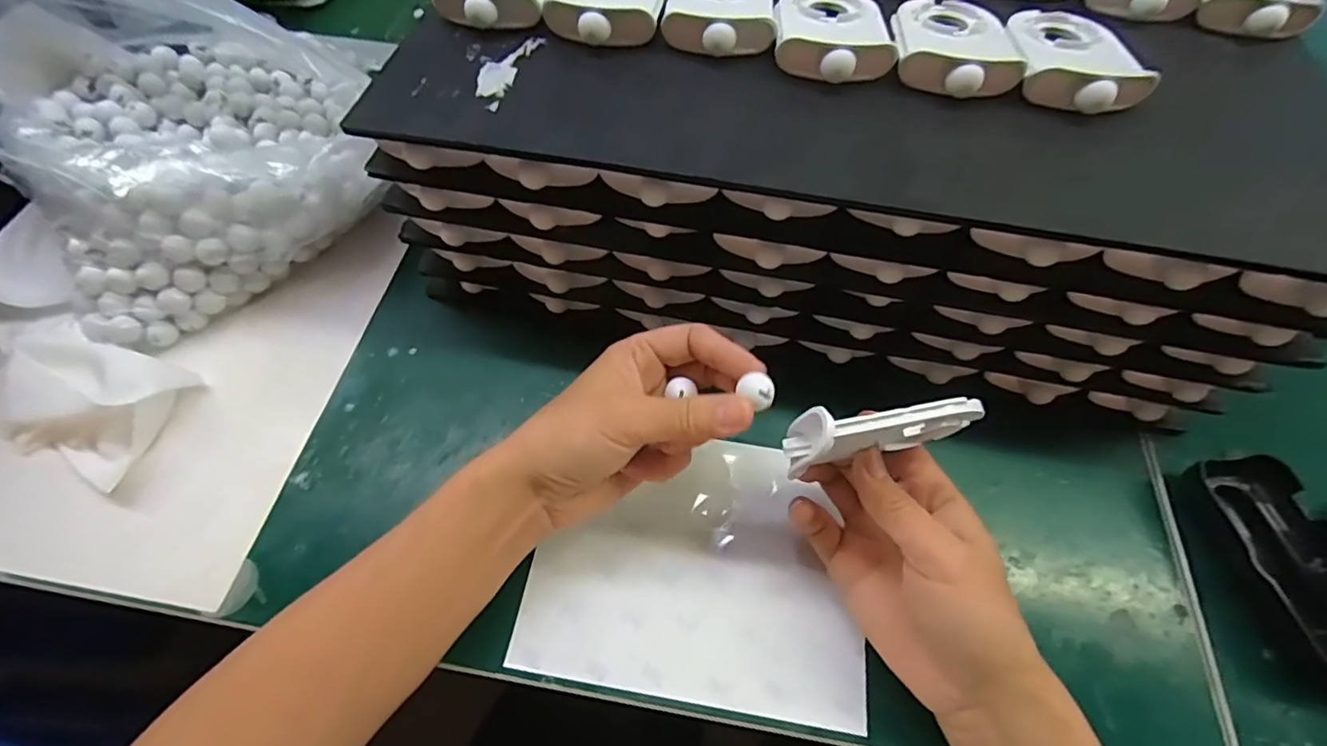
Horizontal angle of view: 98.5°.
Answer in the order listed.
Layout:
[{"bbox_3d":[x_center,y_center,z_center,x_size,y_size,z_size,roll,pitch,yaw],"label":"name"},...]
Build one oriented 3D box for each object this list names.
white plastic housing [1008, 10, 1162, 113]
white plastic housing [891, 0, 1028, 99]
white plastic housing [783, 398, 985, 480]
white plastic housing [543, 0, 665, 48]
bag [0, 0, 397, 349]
[{"bbox_3d":[0.211,-0.164,0.291,0.055,0.015,0.085,8,61,3],"label":"white plastic housing"},{"bbox_3d":[0.152,-0.175,0.297,0.060,0.015,0.086,7,61,2],"label":"white plastic housing"},{"bbox_3d":[0.093,0.024,0.241,0.081,0.044,0.024,-9,61,-7],"label":"white plastic housing"},{"bbox_3d":[-0.032,-0.210,0.317,0.063,0.020,0.089,4,61,0],"label":"white plastic housing"},{"bbox_3d":[-0.318,-0.152,0.364,0.224,0.108,0.188,41,67,19],"label":"bag"}]

